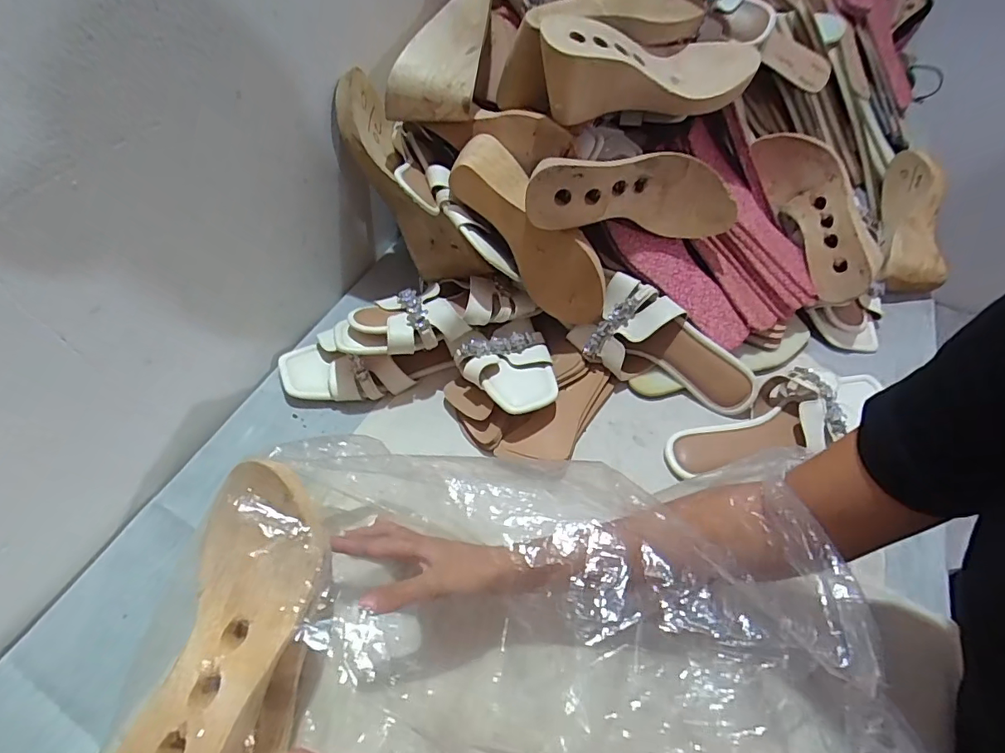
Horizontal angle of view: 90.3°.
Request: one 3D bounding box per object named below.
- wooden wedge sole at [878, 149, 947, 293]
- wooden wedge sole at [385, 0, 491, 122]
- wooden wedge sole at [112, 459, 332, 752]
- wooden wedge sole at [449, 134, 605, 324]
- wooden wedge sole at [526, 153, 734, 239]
[{"bbox_3d":[0.550,-0.200,0.662,0.085,0.089,0.231,19,56,14],"label":"wooden wedge sole"},{"bbox_3d":[-0.044,-0.342,0.505,0.064,0.069,0.188,33,98,21],"label":"wooden wedge sole"},{"bbox_3d":[-0.167,0.168,0.304,0.088,0.046,0.218,7,64,5],"label":"wooden wedge sole"},{"bbox_3d":[0.040,-0.153,0.522,0.219,0.070,0.086,50,62,-12],"label":"wooden wedge sole"},{"bbox_3d":[0.128,-0.187,0.504,0.231,0.078,0.064,-4,53,-21],"label":"wooden wedge sole"}]

